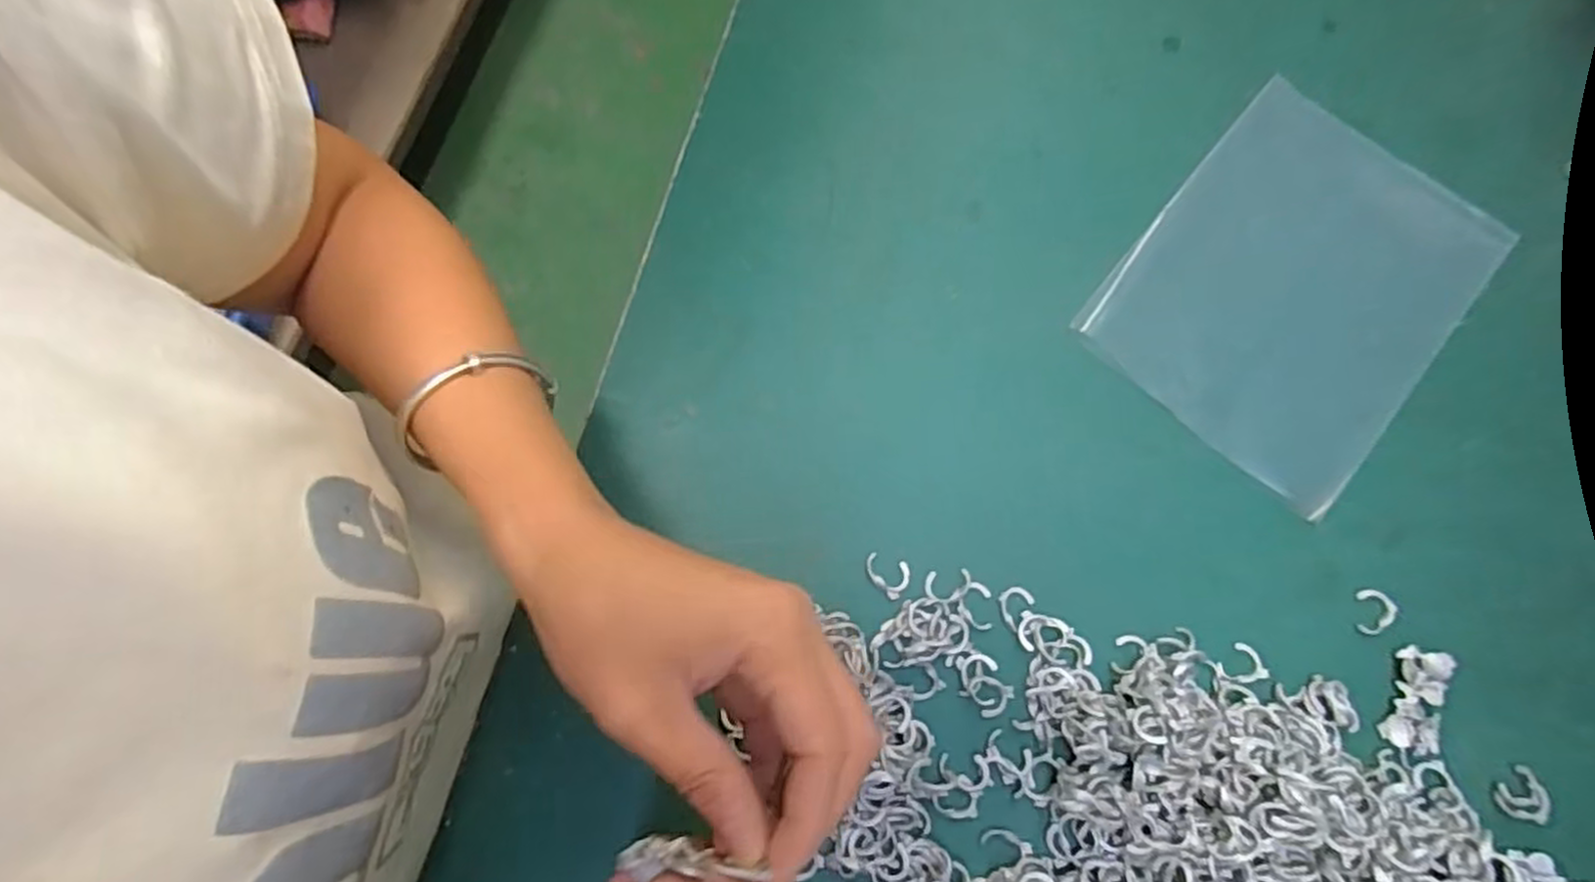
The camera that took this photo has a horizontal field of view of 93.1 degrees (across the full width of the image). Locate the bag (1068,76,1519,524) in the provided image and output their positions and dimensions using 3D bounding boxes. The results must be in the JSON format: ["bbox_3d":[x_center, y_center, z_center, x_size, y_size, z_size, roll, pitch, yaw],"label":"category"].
[{"bbox_3d":[0.254,-0.081,0.387,0.147,0.006,0.198,41,78,6],"label":"bag"}]

